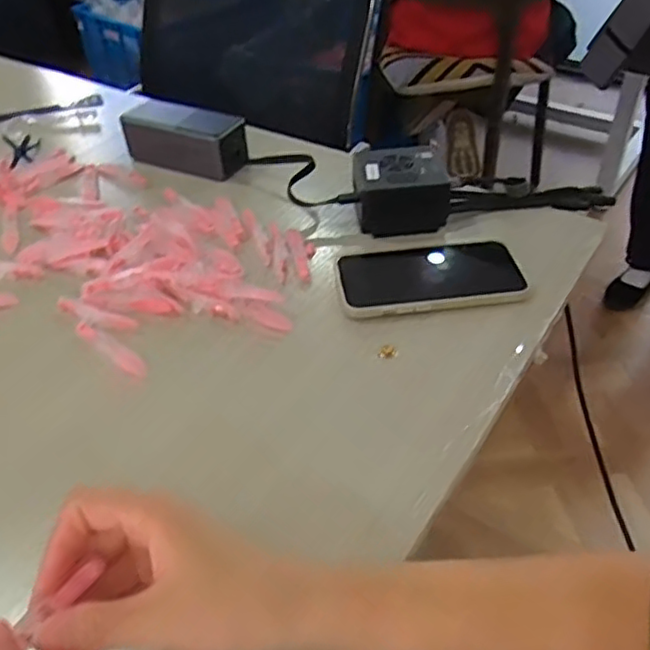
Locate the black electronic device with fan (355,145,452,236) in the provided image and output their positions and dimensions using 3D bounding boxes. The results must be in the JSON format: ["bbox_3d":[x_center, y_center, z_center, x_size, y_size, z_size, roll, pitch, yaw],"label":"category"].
[{"bbox_3d":[0.066,-0.120,0.572,0.077,0.051,0.068,-4,42,-2],"label":"black electronic device with fan"}]

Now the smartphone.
[{"bbox_3d":[0.078,-0.040,0.509,0.140,0.016,0.081,-7,42,-6],"label":"smartphone"}]

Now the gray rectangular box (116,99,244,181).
[{"bbox_3d":[-0.143,-0.192,0.663,0.131,0.052,0.051,17,45,20],"label":"gray rectangular box"}]

